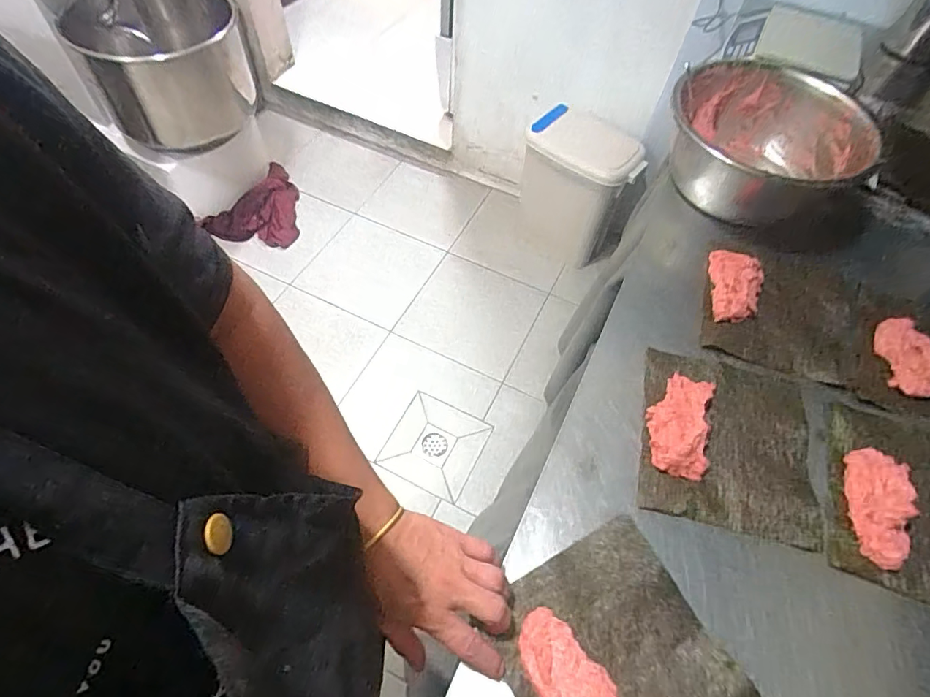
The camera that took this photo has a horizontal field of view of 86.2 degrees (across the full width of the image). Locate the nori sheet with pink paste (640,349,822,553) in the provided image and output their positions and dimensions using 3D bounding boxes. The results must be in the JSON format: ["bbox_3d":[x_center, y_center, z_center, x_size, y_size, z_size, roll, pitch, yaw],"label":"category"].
[{"bbox_3d":[0.294,0.097,0.550,0.180,0.022,0.199,13,58,6],"label":"nori sheet with pink paste"}]

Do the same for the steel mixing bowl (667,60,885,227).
[{"bbox_3d":[0.447,-0.303,0.765,0.278,0.128,0.254,28,61,15],"label":"steel mixing bowl"}]

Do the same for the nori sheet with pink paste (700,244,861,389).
[{"bbox_3d":[0.419,-0.055,0.654,0.190,0.027,0.184,16,59,8],"label":"nori sheet with pink paste"}]

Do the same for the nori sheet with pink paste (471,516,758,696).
[{"bbox_3d":[0.134,0.276,0.431,0.178,0.021,0.197,-25,62,-17],"label":"nori sheet with pink paste"}]

